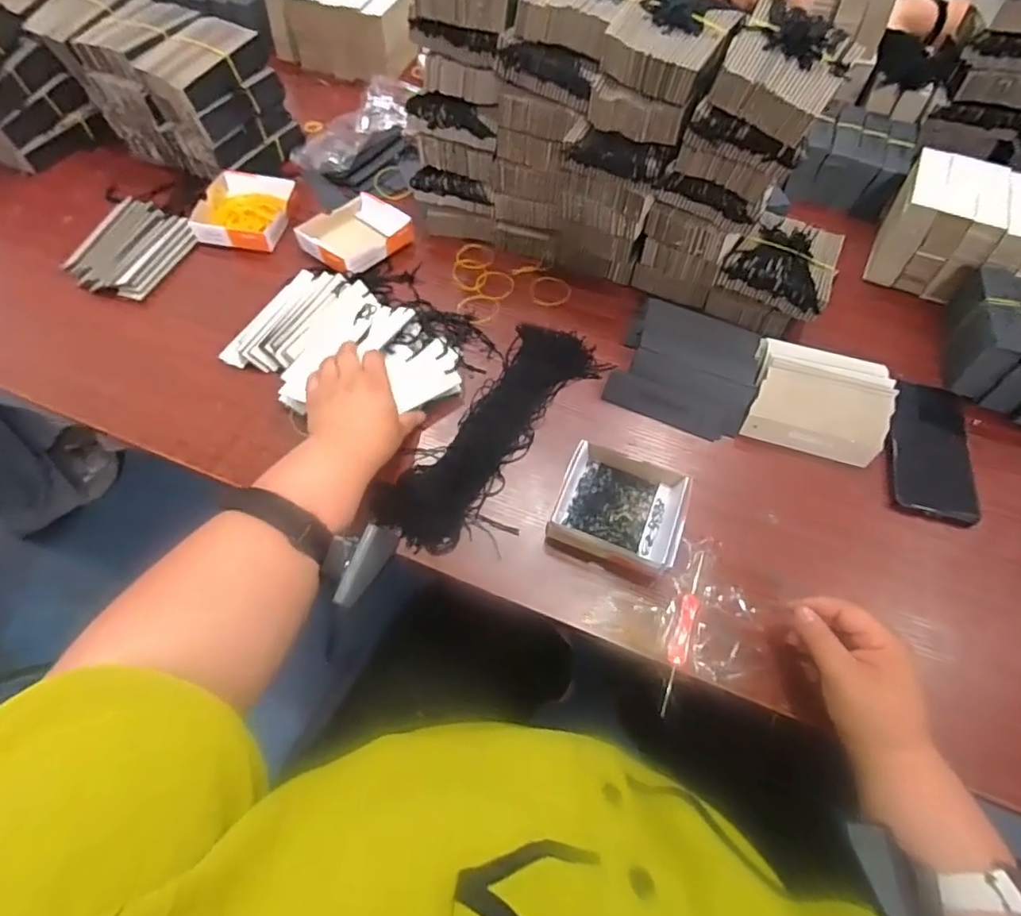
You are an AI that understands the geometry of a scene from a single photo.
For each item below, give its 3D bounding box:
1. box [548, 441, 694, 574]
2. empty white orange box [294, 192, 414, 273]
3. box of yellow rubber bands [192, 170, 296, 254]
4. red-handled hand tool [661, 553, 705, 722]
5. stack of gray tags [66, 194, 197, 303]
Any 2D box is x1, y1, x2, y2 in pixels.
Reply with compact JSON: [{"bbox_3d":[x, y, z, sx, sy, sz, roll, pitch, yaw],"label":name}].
[{"bbox_3d":[0.104,0.044,0.536,0.112,0.033,0.111,19,61,10],"label":"box"},{"bbox_3d":[-0.197,-0.285,0.725,0.105,0.033,0.116,34,64,17],"label":"empty white orange box"},{"bbox_3d":[-0.346,-0.321,0.744,0.107,0.031,0.121,6,59,2],"label":"box of yellow rubber bands"},{"bbox_3d":[0.150,0.147,0.487,0.016,0.010,0.142,19,61,10],"label":"red-handled hand tool"},{"bbox_3d":[-0.471,-0.258,0.711,0.122,0.028,0.141,18,61,9],"label":"stack of gray tags"}]

